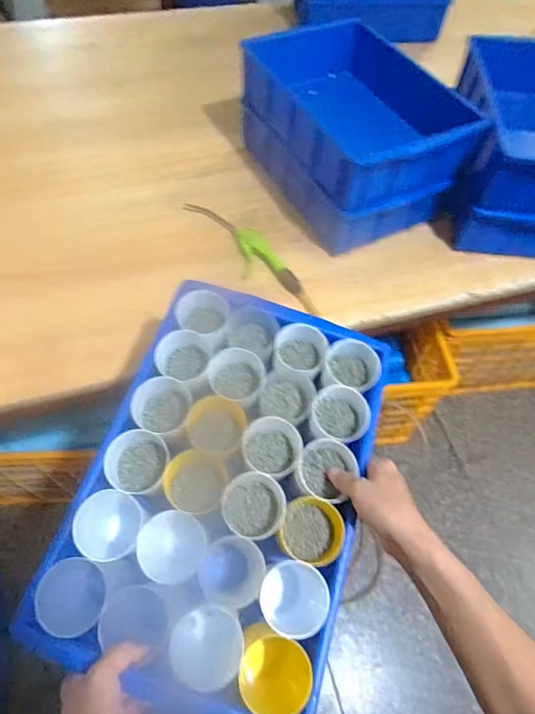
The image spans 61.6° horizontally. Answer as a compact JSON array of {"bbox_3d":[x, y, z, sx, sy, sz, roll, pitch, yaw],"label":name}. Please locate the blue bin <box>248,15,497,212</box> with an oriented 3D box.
[{"bbox_3d":[0.166,-0.441,0.814,0.280,0.105,0.362,-23,63,-16],"label":"blue bin"}]

